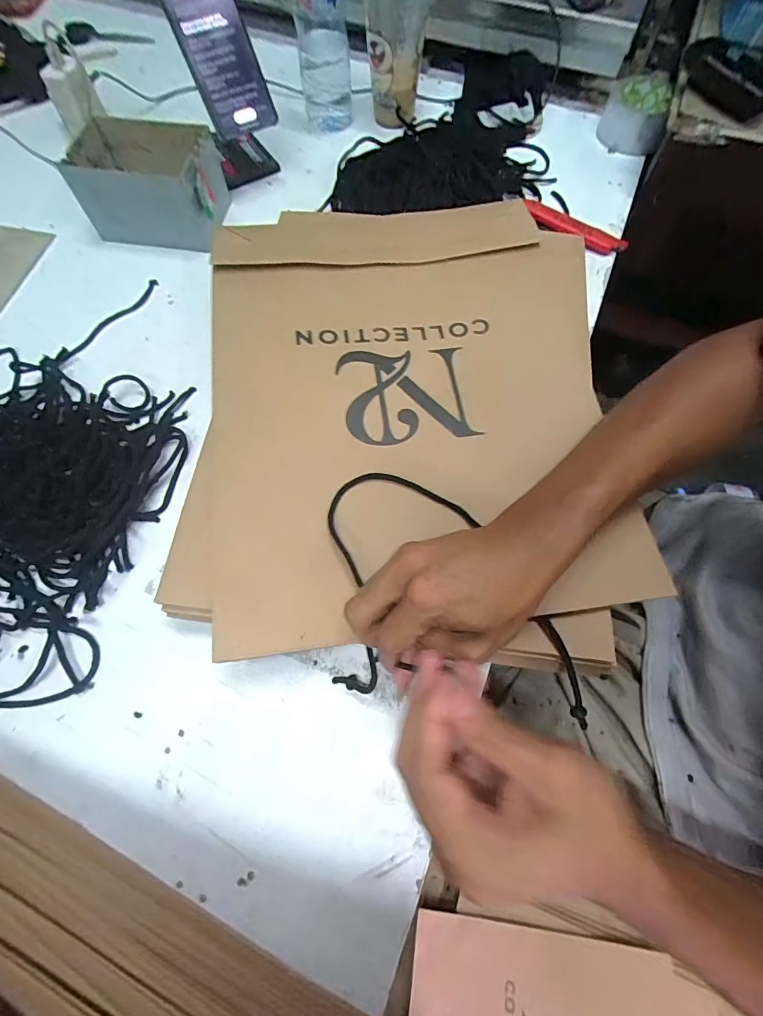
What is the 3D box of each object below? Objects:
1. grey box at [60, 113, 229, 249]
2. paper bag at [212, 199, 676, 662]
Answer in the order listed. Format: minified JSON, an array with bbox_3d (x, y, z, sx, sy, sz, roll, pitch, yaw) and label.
[{"bbox_3d":[-0.263,-0.374,0.498,0.143,0.080,0.100,10,68,4],"label":"grey box"},{"bbox_3d":[0.025,-0.116,0.379,0.341,0.029,0.431,-4,71,-2],"label":"paper bag"}]

